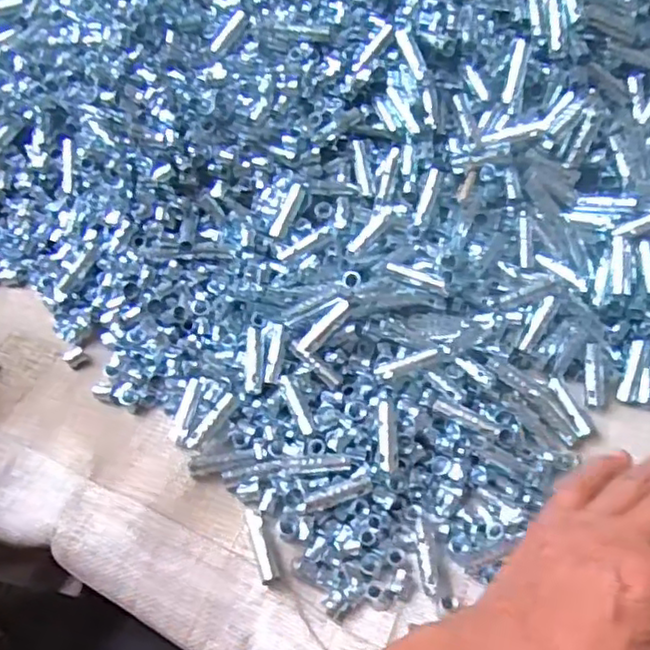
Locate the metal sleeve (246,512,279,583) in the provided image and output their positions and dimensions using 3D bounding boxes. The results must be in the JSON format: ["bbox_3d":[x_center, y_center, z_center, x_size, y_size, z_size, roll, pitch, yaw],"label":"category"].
[{"bbox_3d":[-0.034,0.120,0.358,0.010,0.010,0.039,-15,56,-12],"label":"metal sleeve"}]

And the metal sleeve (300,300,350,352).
[{"bbox_3d":[0.000,0.001,0.403,0.039,0.012,0.008,-47,64,4],"label":"metal sleeve"}]

